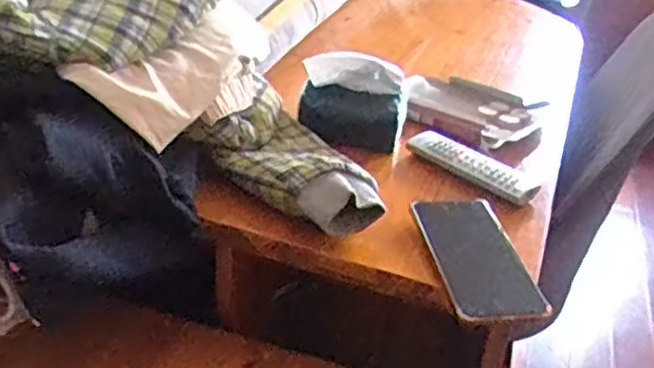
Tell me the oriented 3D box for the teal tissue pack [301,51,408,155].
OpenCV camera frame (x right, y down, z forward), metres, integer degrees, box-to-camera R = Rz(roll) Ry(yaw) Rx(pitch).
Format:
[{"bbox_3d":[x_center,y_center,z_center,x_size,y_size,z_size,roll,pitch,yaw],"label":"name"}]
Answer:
[{"bbox_3d":[0.032,-0.097,0.820,0.124,0.084,0.075,7,31,4],"label":"teal tissue pack"}]

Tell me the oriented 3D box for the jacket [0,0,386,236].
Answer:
[{"bbox_3d":[-0.155,-0.121,0.710,0.430,0.184,0.266,7,31,4],"label":"jacket"}]

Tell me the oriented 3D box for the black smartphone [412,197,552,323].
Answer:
[{"bbox_3d":[0.136,0.062,0.637,0.082,0.014,0.165,-2,31,-11],"label":"black smartphone"}]

